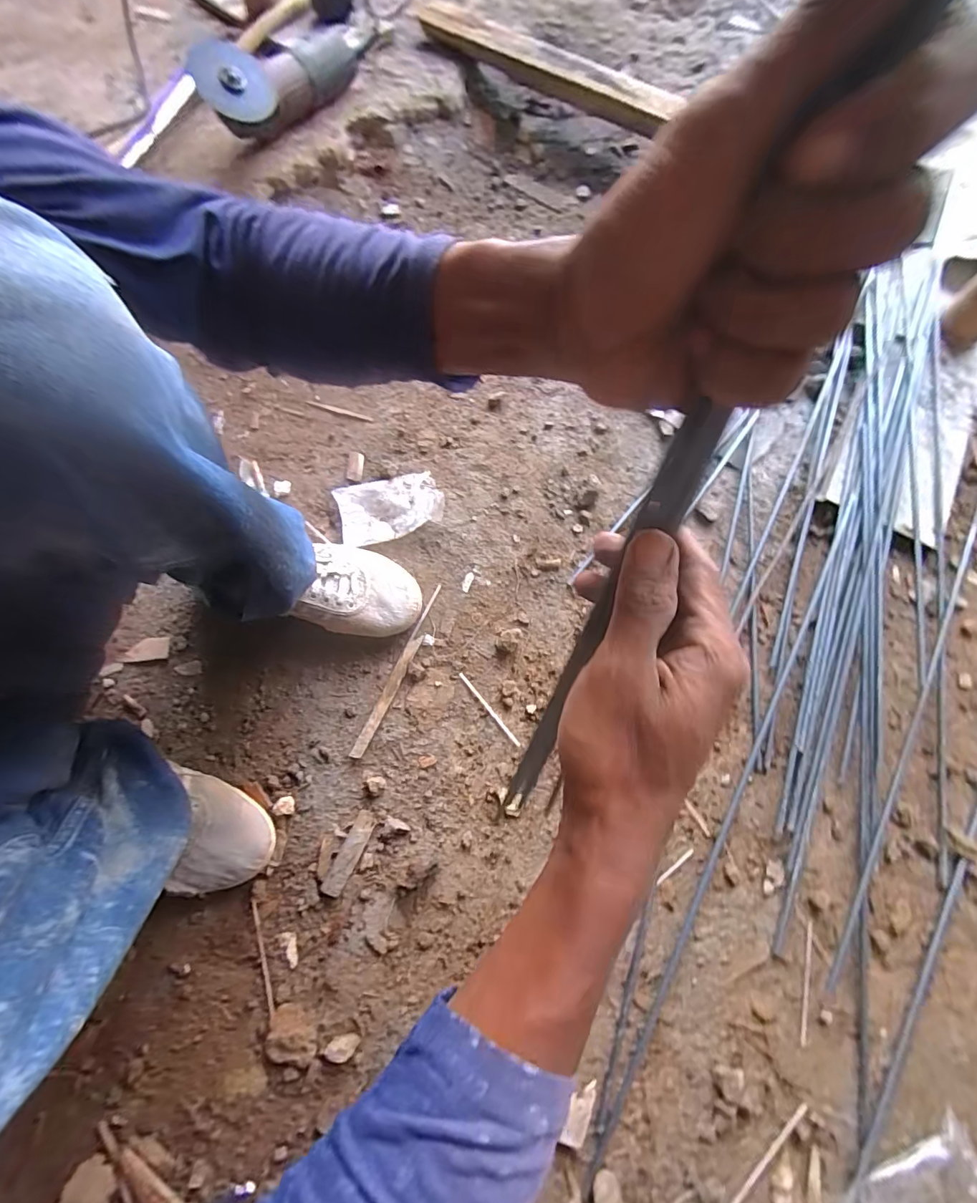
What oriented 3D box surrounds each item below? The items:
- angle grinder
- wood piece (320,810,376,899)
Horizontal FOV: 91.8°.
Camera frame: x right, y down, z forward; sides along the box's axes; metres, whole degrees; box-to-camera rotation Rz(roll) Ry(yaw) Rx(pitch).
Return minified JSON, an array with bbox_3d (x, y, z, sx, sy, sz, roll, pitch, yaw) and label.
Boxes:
[{"bbox_3d":[-0.285,-0.796,0.713,0.101,0.086,0.379,20,61,8],"label":"angle grinder"},{"bbox_3d":[-0.150,0.271,0.509,0.021,0.016,0.084,23,74,9],"label":"wood piece"}]

